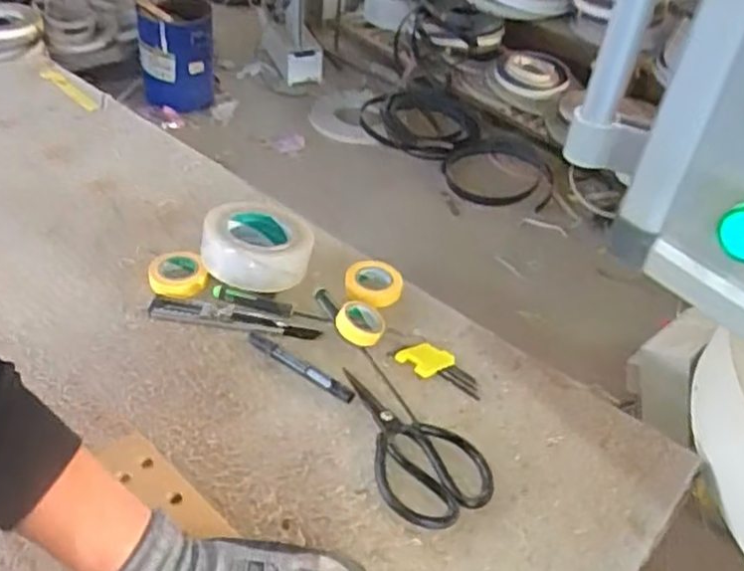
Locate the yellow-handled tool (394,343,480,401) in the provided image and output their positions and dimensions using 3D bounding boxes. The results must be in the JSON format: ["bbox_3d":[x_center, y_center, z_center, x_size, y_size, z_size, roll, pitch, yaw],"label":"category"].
[{"bbox_3d":[0.073,0.085,0.756,0.094,0.008,0.042,28,45,22],"label":"yellow-handled tool"}]

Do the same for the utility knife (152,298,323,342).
[{"bbox_3d":[-0.147,0.036,0.778,0.180,0.009,0.027,9,41,1],"label":"utility knife"}]

